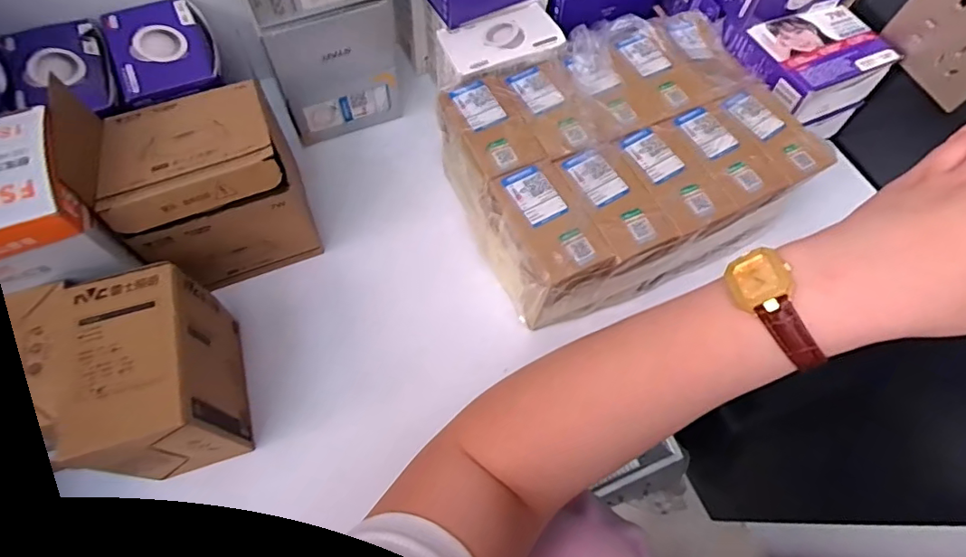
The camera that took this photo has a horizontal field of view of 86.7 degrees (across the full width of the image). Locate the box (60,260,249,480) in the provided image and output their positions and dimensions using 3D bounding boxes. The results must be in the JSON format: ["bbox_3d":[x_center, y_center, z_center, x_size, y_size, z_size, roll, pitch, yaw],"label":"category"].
[{"bbox_3d":[-0.197,0.061,0.315,0.067,0.094,0.104,-13,66,-9],"label":"box"}]

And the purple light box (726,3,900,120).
[{"bbox_3d":[0.270,-0.185,0.434,0.109,0.045,0.093,-19,67,-11],"label":"purple light box"}]

